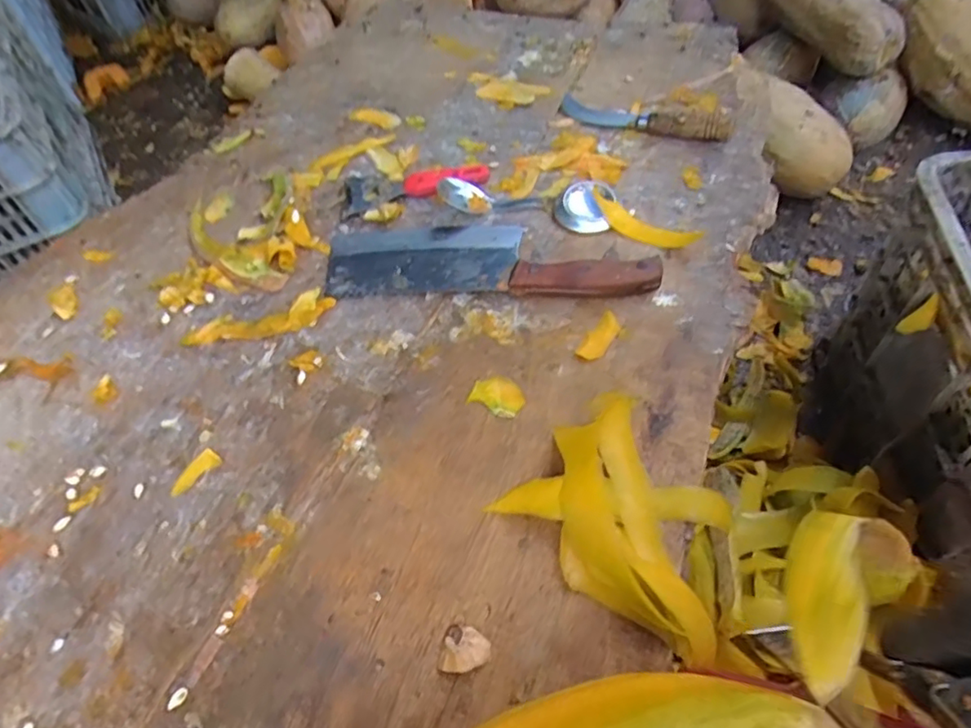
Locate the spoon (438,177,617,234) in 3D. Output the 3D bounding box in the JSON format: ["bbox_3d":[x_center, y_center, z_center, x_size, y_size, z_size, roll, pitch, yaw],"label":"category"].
[{"bbox_3d":[0.038,-0.157,0.562,0.157,0.024,0.049,11,58,9],"label":"spoon"}]

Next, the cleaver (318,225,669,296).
[{"bbox_3d":[0.001,-0.100,0.532,0.288,0.029,0.085,3,57,4],"label":"cleaver"}]

